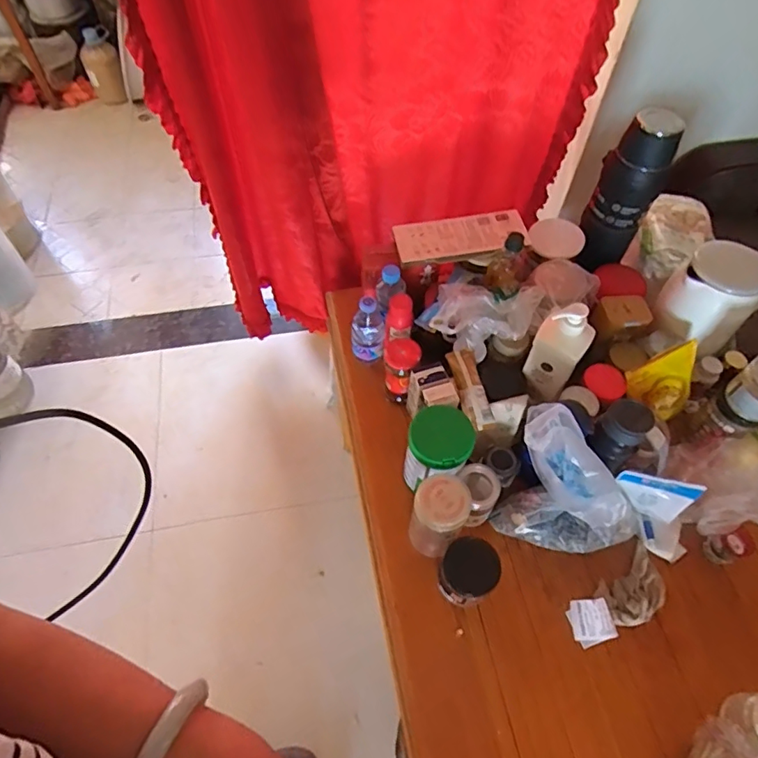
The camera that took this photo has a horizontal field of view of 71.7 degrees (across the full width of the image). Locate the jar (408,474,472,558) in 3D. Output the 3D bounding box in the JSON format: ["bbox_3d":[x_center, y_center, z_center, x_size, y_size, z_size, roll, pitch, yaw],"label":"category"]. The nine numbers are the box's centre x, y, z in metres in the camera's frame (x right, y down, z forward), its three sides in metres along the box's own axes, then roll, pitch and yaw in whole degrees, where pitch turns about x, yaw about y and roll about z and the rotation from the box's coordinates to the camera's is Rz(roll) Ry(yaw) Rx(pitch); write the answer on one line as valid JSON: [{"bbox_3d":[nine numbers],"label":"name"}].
[{"bbox_3d":[0.091,0.213,0.815,0.073,0.149,0.083,18,58,10],"label":"jar"}]

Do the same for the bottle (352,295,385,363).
[{"bbox_3d":[-0.022,-0.102,1.031,0.063,0.160,0.060,-2,57,-3],"label":"bottle"}]

